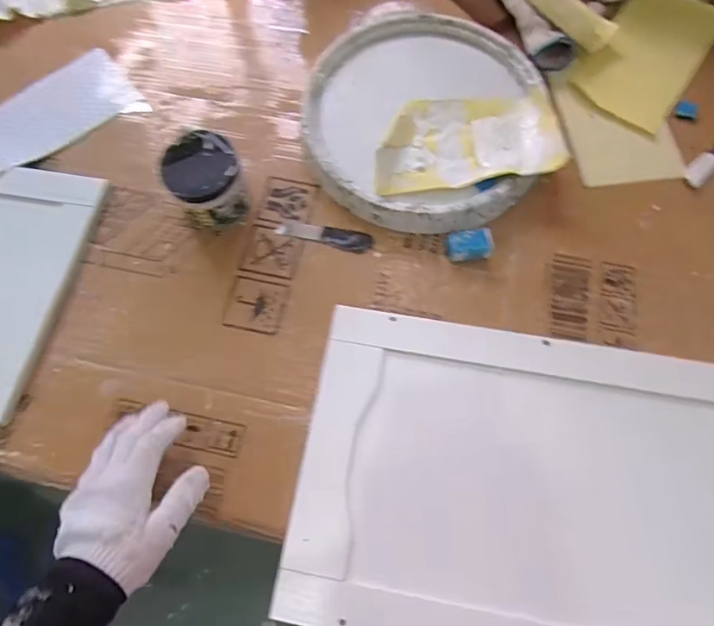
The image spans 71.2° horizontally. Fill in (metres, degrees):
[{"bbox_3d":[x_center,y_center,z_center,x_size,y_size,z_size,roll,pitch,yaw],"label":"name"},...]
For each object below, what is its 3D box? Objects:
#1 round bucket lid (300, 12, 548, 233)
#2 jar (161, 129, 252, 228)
[{"bbox_3d":[0.077,-0.238,0.612,0.273,0.040,0.297,0,72,0],"label":"round bucket lid"},{"bbox_3d":[-0.165,-0.147,0.557,0.075,0.088,0.077,0,69,1],"label":"jar"}]

